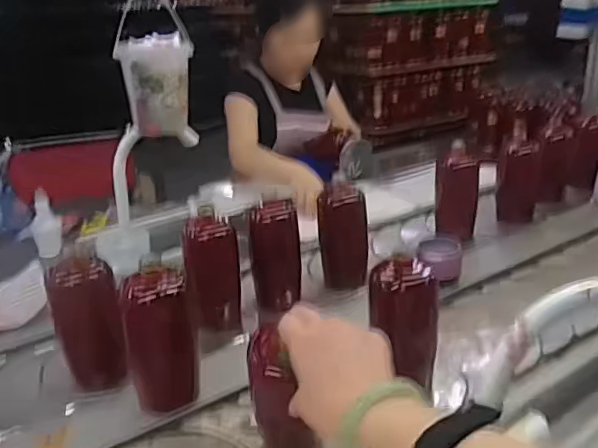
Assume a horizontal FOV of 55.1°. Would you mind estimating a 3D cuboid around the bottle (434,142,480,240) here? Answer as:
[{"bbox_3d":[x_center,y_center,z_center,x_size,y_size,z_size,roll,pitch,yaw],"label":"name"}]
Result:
[{"bbox_3d":[0.313,-0.069,1.133,0.082,0.166,0.075,5,25,23],"label":"bottle"}]

